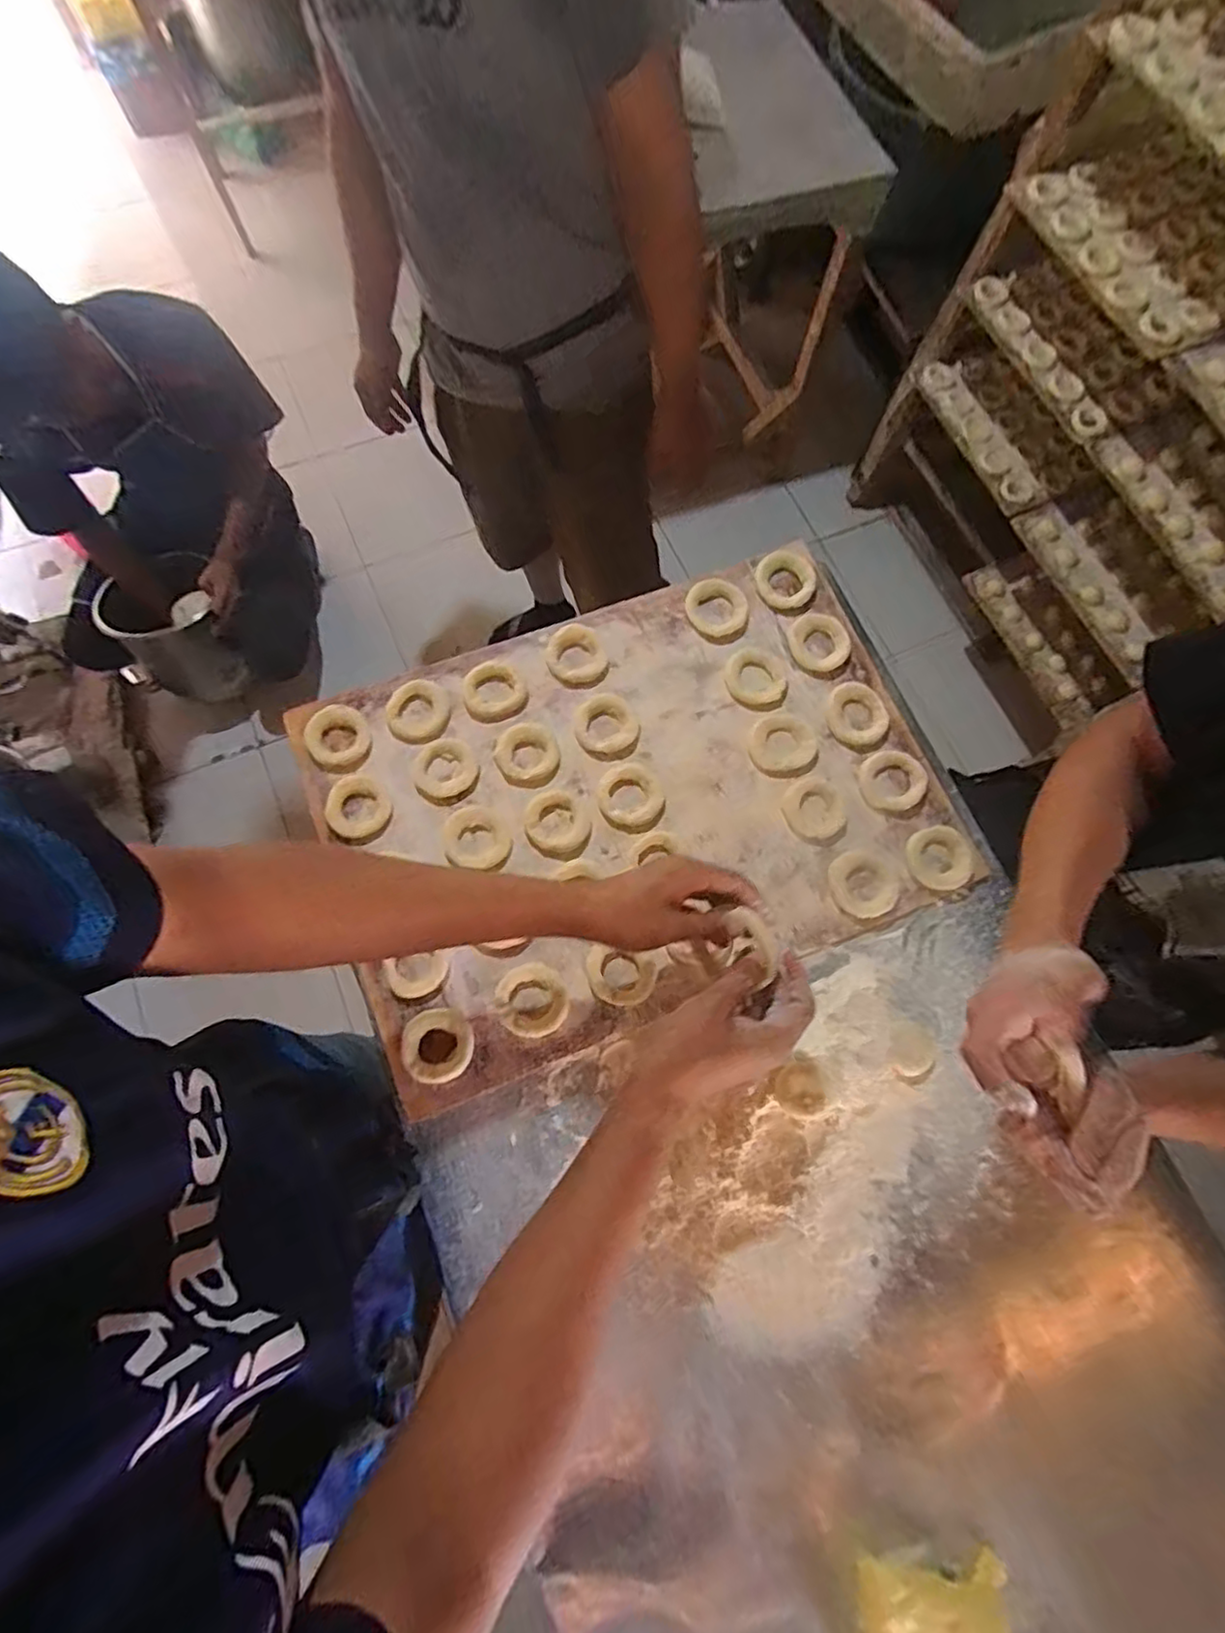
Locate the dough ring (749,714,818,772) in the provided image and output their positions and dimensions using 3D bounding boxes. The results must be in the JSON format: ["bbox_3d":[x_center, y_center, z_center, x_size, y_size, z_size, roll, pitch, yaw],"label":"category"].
[{"bbox_3d":[0.178,-0.076,0.706,0.068,0.011,0.062,1,74,-3],"label":"dough ring"}]

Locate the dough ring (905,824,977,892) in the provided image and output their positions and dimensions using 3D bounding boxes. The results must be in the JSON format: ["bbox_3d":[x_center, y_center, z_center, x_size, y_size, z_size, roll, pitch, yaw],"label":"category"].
[{"bbox_3d":[0.328,0.041,0.670,0.060,0.012,0.062,1,74,-3],"label":"dough ring"}]

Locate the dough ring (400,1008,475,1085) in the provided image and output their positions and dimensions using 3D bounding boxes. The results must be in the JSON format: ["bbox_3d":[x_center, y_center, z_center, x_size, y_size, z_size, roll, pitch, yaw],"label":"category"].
[{"bbox_3d":[-0.158,0.206,0.602,0.062,0.011,0.062,1,74,-3],"label":"dough ring"}]

